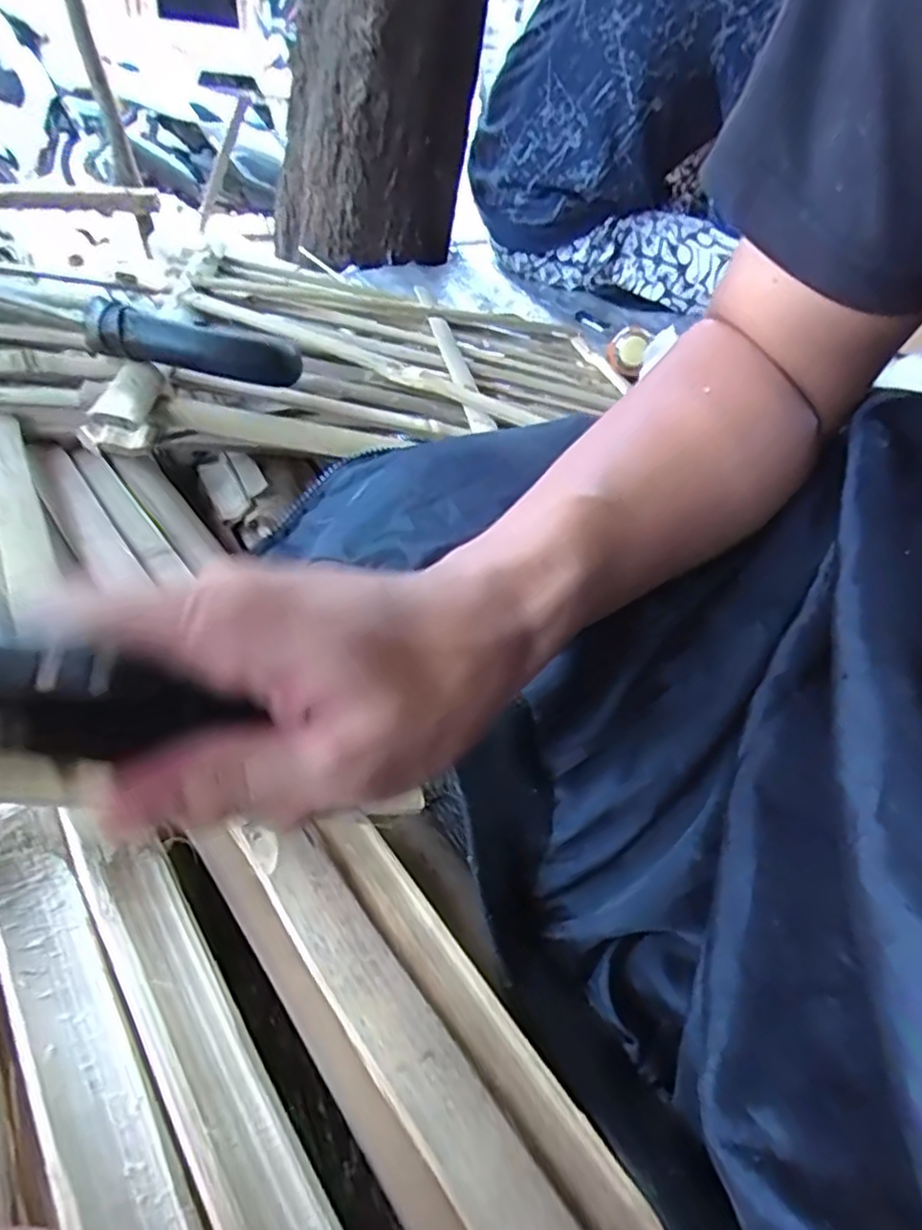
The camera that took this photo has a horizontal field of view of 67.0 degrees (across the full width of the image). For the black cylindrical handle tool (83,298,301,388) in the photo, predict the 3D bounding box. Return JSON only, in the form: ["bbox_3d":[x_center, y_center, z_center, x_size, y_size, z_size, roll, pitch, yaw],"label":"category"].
[{"bbox_3d":[-0.186,-0.189,0.488,0.133,0.032,0.032,-1,33,-42],"label":"black cylindrical handle tool"}]

